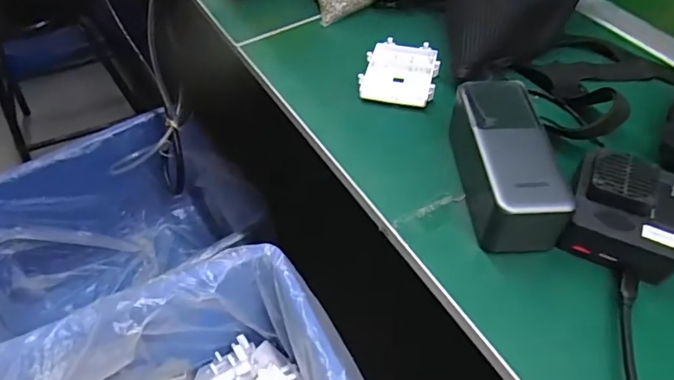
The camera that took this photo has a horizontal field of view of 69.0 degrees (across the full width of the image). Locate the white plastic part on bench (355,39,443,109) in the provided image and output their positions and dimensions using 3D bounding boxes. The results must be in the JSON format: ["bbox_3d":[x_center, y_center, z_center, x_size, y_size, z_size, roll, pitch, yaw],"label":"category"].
[{"bbox_3d":[0.061,-0.113,0.471,0.068,0.010,0.082,11,52,9],"label":"white plastic part on bench"}]

